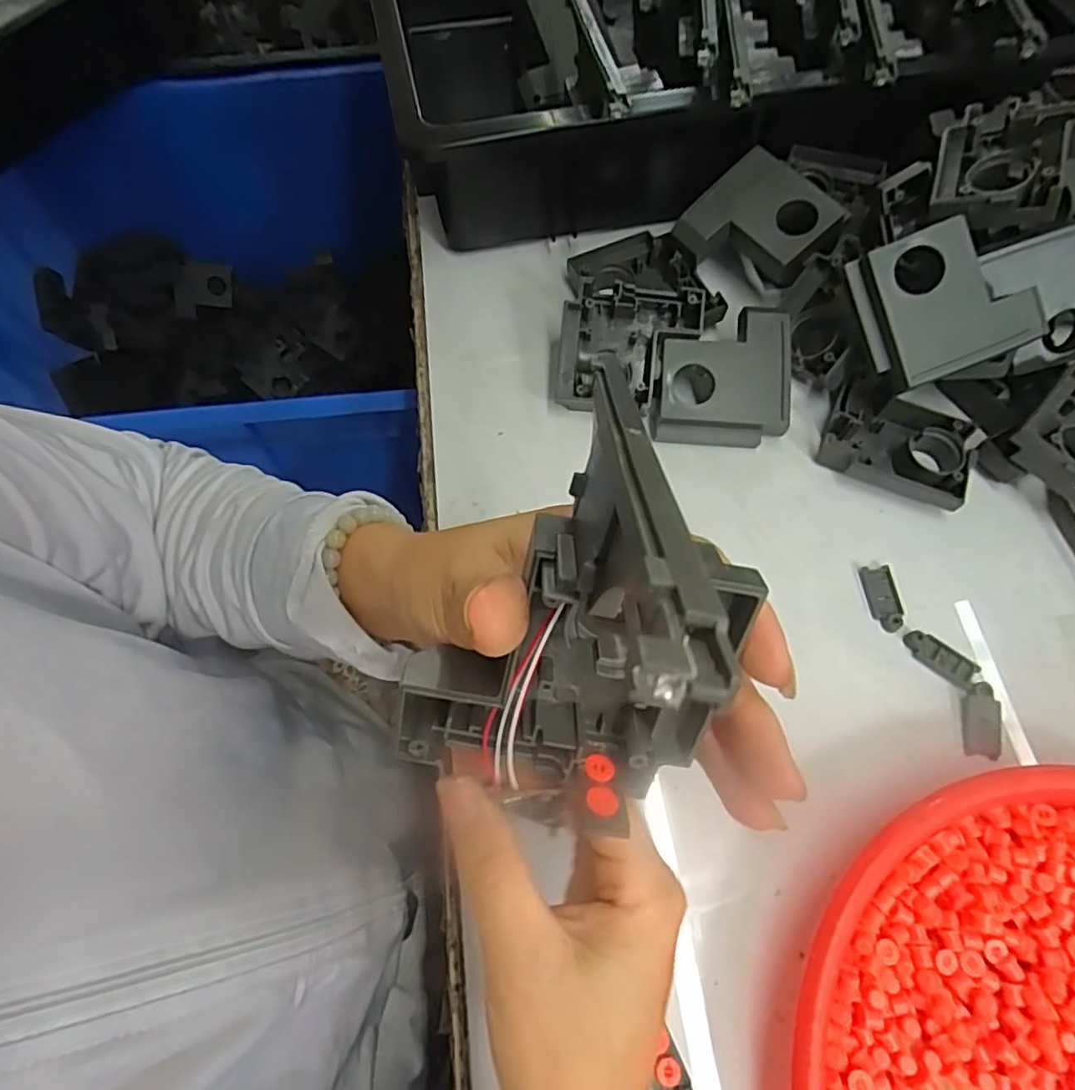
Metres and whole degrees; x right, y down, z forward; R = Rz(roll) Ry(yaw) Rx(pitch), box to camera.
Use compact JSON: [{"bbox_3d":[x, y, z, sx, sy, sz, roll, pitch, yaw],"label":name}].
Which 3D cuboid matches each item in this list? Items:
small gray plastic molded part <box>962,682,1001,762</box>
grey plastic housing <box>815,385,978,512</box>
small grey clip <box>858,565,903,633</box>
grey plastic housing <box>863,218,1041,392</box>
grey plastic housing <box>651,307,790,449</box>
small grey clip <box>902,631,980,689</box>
[{"bbox_3d":[0.215,0.085,0.302,0.014,0.005,0.035,15,67,9],"label":"small gray plastic molded part"},{"bbox_3d":[0.206,-0.055,0.359,0.078,0.019,0.058,27,69,14],"label":"grey plastic housing"},{"bbox_3d":[0.183,0.028,0.331,0.016,0.004,0.036,-4,65,0],"label":"small grey clip"},{"bbox_3d":[0.214,-0.127,0.334,0.071,0.034,0.075,-18,95,8],"label":"grey plastic housing"},{"bbox_3d":[0.108,-0.098,0.368,0.075,0.025,0.074,1,80,8],"label":"grey plastic housing"},{"bbox_3d":[0.205,0.057,0.316,0.037,0.004,0.014,34,71,16],"label":"small grey clip"}]

